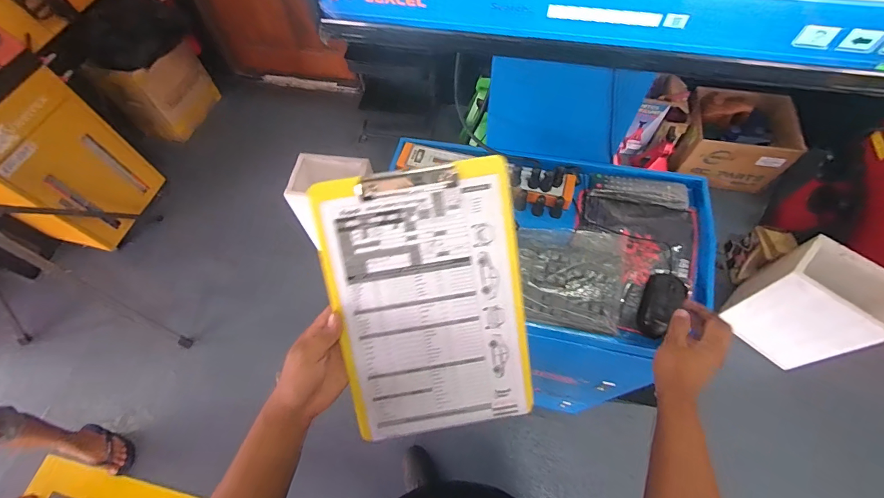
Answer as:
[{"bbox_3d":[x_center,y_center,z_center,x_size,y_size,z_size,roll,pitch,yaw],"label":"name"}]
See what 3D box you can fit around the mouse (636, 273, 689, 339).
[{"bbox_3d":[0.375,0.097,0.646,0.061,0.037,0.111,25,81,12],"label":"mouse"}]

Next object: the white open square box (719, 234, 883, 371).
[{"bbox_3d":[1.261,0.202,1.330,0.305,0.410,0.231,41,70,19],"label":"white open square box"}]

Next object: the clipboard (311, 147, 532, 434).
[{"bbox_3d":[-0.013,0.073,0.478,0.229,0.008,0.336,-8,102,-2],"label":"clipboard"}]

